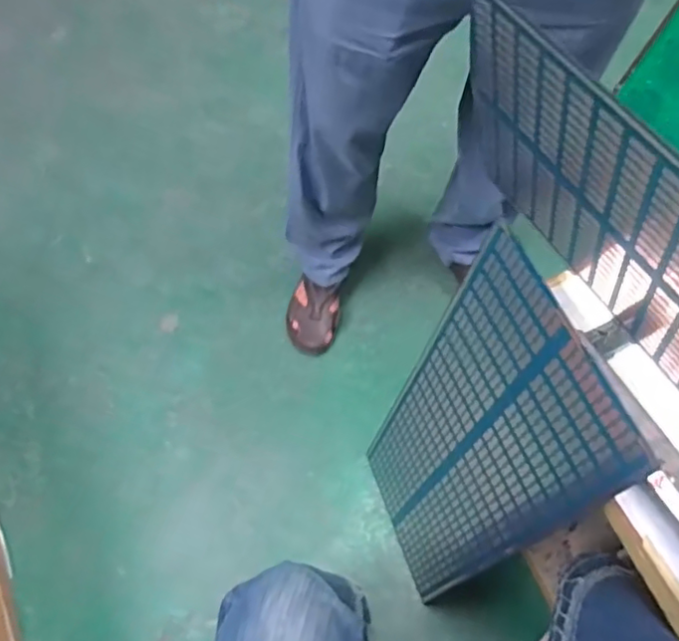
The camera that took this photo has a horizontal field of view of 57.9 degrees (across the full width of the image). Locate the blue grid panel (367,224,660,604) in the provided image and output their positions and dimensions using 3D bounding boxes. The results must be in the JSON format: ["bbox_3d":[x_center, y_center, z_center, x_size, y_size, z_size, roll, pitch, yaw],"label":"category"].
[{"bbox_3d":[0.145,0.169,0.763,0.016,0.602,0.251,-13,60,-18],"label":"blue grid panel"}]

